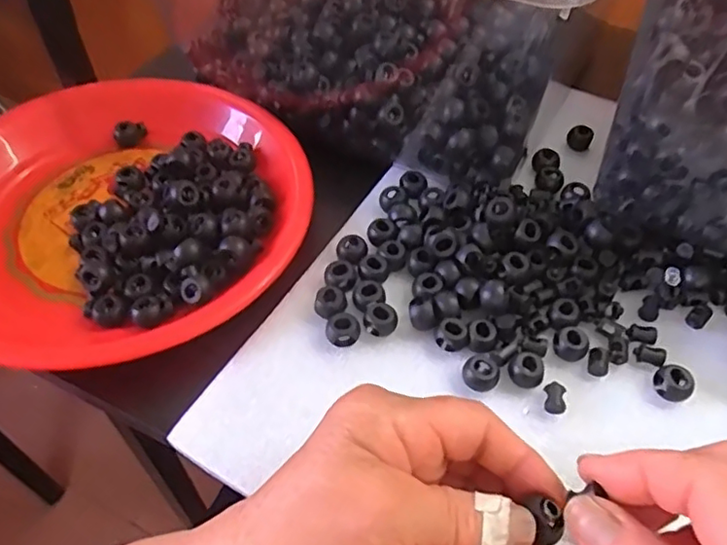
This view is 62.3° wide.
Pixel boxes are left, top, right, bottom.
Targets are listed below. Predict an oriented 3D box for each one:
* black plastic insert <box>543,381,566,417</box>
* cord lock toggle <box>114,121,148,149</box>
[{"bbox_3d":[0.093,0.061,0.292,0.010,0.007,0.014,4,52,2],"label":"black plastic insert"},{"bbox_3d":[-0.163,-0.097,0.419,0.022,0.013,0.014,-26,58,-17],"label":"cord lock toggle"}]

